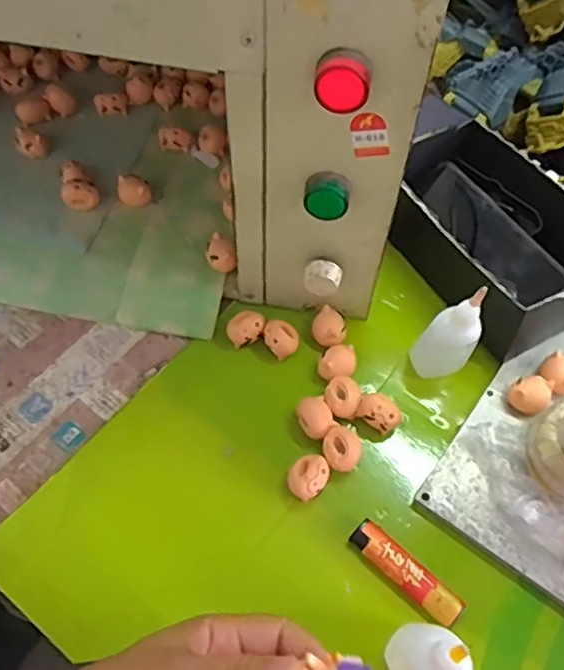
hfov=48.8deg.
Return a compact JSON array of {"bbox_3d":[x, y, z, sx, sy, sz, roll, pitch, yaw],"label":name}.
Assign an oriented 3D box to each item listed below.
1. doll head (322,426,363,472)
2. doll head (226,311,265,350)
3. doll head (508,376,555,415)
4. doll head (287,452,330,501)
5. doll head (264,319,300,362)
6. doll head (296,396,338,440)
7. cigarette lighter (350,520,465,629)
[{"bbox_3d":[0.042,0.081,0.436,0.027,0.019,0.029,-1,61,2],"label":"doll head"},{"bbox_3d":[-0.029,-0.004,0.489,0.029,0.022,0.022,-23,63,-10],"label":"doll head"},{"bbox_3d":[0.178,0.045,0.449,0.027,0.021,0.028,-1,61,2],"label":"doll head"},{"bbox_3d":[0.018,0.099,0.427,0.025,0.024,0.031,35,68,19],"label":"doll head"},{"bbox_3d":[0.000,0.004,0.483,0.026,0.022,0.025,-1,61,2],"label":"doll head"},{"bbox_3d":[0.025,0.062,0.451,0.024,0.017,0.031,-14,62,-6],"label":"doll head"},{"bbox_3d":[0.079,0.152,0.400,0.079,0.010,0.020,39,69,21],"label":"cigarette lighter"}]

